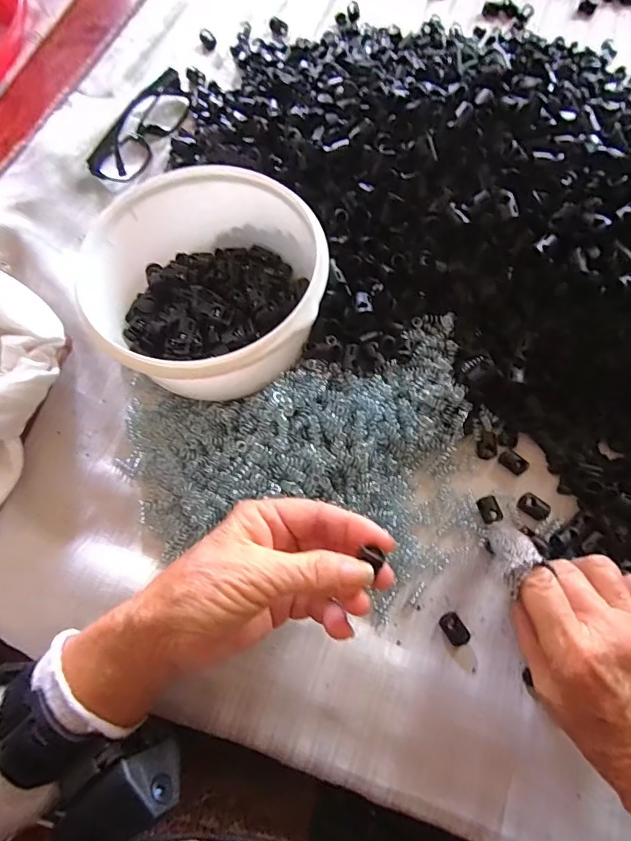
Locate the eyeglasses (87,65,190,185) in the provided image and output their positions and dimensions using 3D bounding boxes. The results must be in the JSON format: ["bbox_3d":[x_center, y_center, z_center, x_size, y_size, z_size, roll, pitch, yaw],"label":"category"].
[{"bbox_3d":[-0.158,-0.274,0.417,0.038,0.023,0.139,24,72,7],"label":"eyeglasses"}]

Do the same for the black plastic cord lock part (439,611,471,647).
[{"bbox_3d":[0.092,0.138,0.295,0.014,0.006,0.021,-32,74,-12],"label":"black plastic cord lock part"}]

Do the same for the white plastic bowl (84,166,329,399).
[{"bbox_3d":[-0.074,-0.093,0.327,0.162,0.088,0.154,0,71,-1],"label":"white plastic bowl"}]

